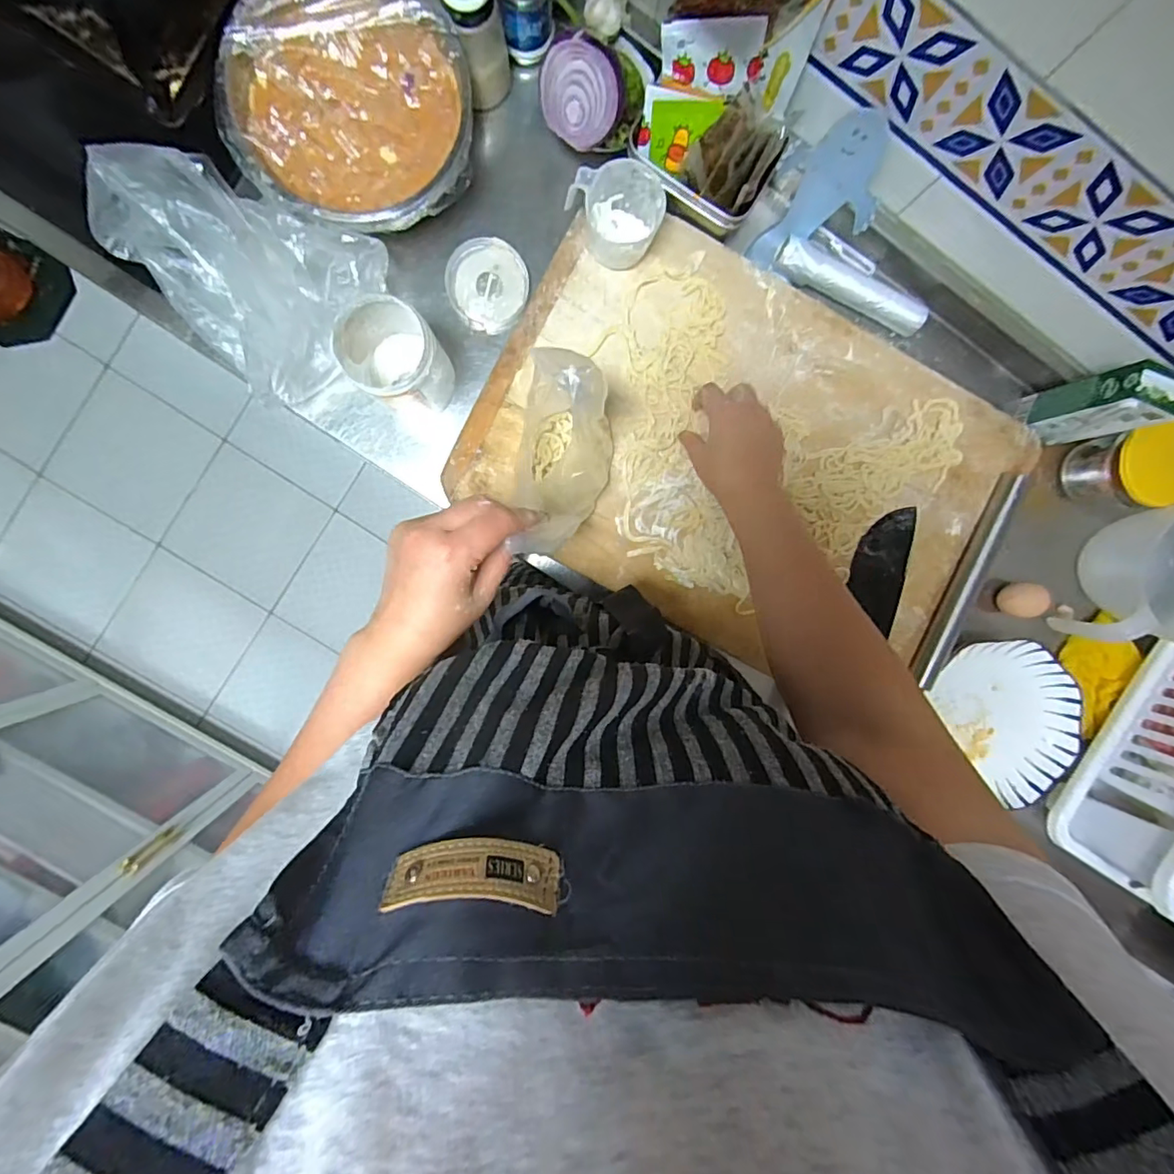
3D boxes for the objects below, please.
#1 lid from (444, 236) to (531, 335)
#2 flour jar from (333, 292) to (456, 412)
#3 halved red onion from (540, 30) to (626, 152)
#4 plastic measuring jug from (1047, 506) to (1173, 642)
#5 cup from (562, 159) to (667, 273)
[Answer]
[{"bbox_3d":[-0.105,-0.318,0.563,0.082,0.015,0.087,0,95,-3],"label":"lid"},{"bbox_3d":[-0.179,-0.216,0.513,0.086,0.107,0.076,38,92,-6],"label":"flour jar"},{"bbox_3d":[-0.003,-0.455,0.490,0.075,0.042,0.073,17,136,-1],"label":"halved red onion"},{"bbox_3d":[0.632,-0.014,0.585,0.166,0.101,0.153,2,95,-4],"label":"plastic measuring jug"},{"bbox_3d":[0.031,-0.343,0.503,0.083,0.058,0.080,0,95,-3],"label":"cup"}]

